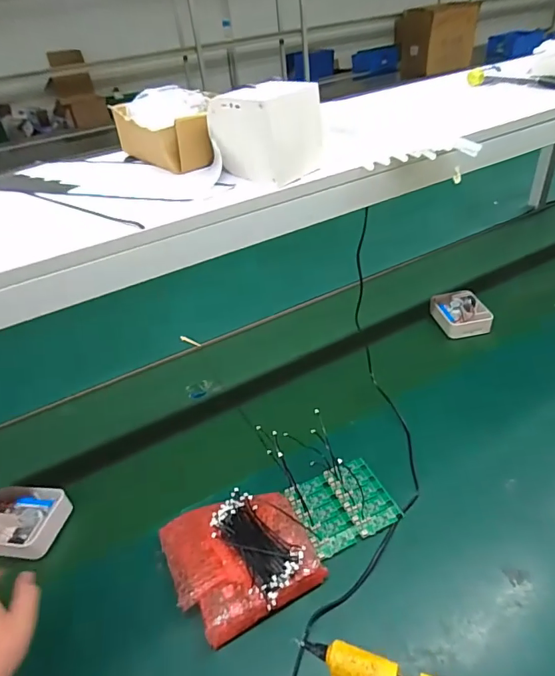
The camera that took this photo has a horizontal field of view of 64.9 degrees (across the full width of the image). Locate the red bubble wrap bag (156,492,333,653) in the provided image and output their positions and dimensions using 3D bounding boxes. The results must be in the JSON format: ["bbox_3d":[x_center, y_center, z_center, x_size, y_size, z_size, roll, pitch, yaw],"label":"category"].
[{"bbox_3d":[-0.056,0.290,0.606,0.187,0.047,0.186,-21,39,-17],"label":"red bubble wrap bag"}]

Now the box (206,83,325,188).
[{"bbox_3d":[-0.014,-0.257,0.539,0.089,0.095,0.126,-30,42,-27],"label":"box"}]

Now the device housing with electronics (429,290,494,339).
[{"bbox_3d":[0.420,-0.057,1.012,0.115,0.037,0.135,-5,37,3],"label":"device housing with electronics"}]

